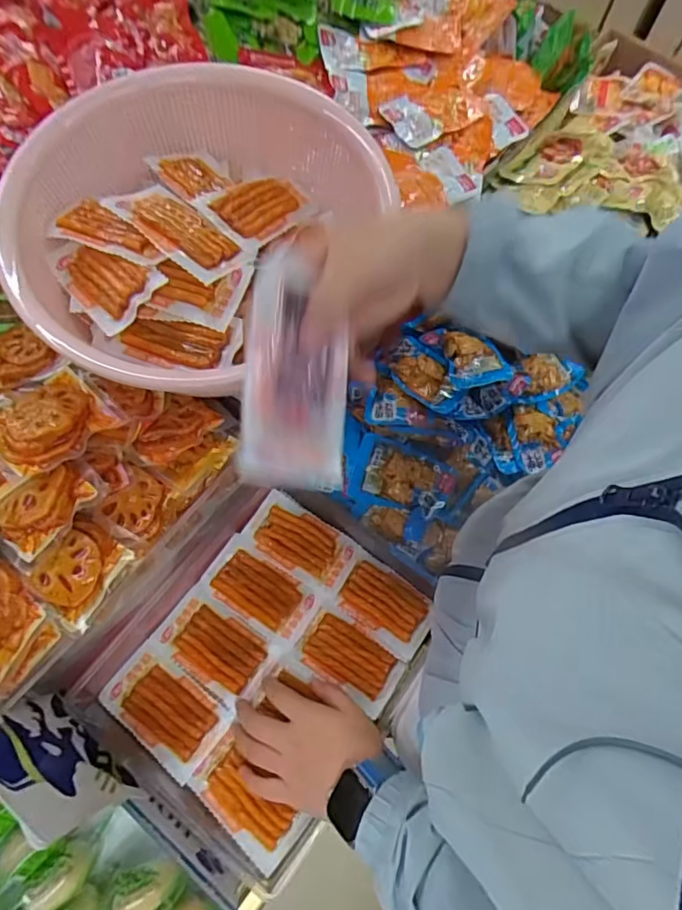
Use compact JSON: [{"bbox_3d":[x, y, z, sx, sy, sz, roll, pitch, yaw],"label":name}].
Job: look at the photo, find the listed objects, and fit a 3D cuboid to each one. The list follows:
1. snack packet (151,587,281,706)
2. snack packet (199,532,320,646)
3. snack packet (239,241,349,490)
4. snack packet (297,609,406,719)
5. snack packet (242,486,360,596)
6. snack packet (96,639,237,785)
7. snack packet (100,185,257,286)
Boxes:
[{"bbox_3d":[-0.126,0.193,0.548,0.113,0.008,0.074,31,72,9],"label":"snack packet"},{"bbox_3d":[-0.084,0.139,0.565,0.115,0.008,0.065,32,72,10],"label":"snack packet"},{"bbox_3d":[-0.023,-0.043,0.305,0.065,0.007,0.120,6,89,-36],"label":"snack packet"},{"bbox_3d":[0.010,0.202,0.536,0.098,0.020,0.059,31,72,10],"label":"snack packet"},{"bbox_3d":[-0.043,0.091,0.578,0.112,0.017,0.062,32,72,10],"label":"snack packet"},{"bbox_3d":[-0.170,0.246,0.527,0.117,0.010,0.072,36,73,11],"label":"snack packet"},{"bbox_3d":[-0.142,-0.198,0.473,0.123,0.011,0.062,37,53,7],"label":"snack packet"}]

